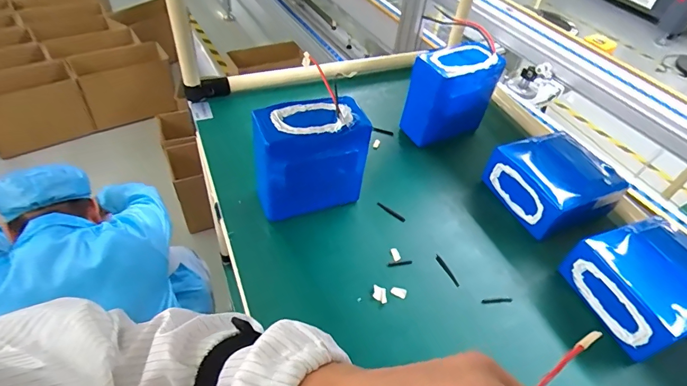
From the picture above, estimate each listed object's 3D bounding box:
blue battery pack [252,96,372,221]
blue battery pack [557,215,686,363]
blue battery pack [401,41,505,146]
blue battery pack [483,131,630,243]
[{"bbox_3d":[-0.049,-0.040,0.605,0.155,0.167,0.088,-9,49,-14],"label":"blue battery pack"},{"bbox_3d":[0.396,0.121,0.540,0.142,0.098,0.146,-13,50,-18],"label":"blue battery pack"},{"bbox_3d":[0.188,-0.169,0.734,0.136,0.156,0.092,-21,53,-24],"label":"blue battery pack"},{"bbox_3d":[0.331,-0.012,0.660,0.142,0.099,0.149,-15,51,-19],"label":"blue battery pack"}]

